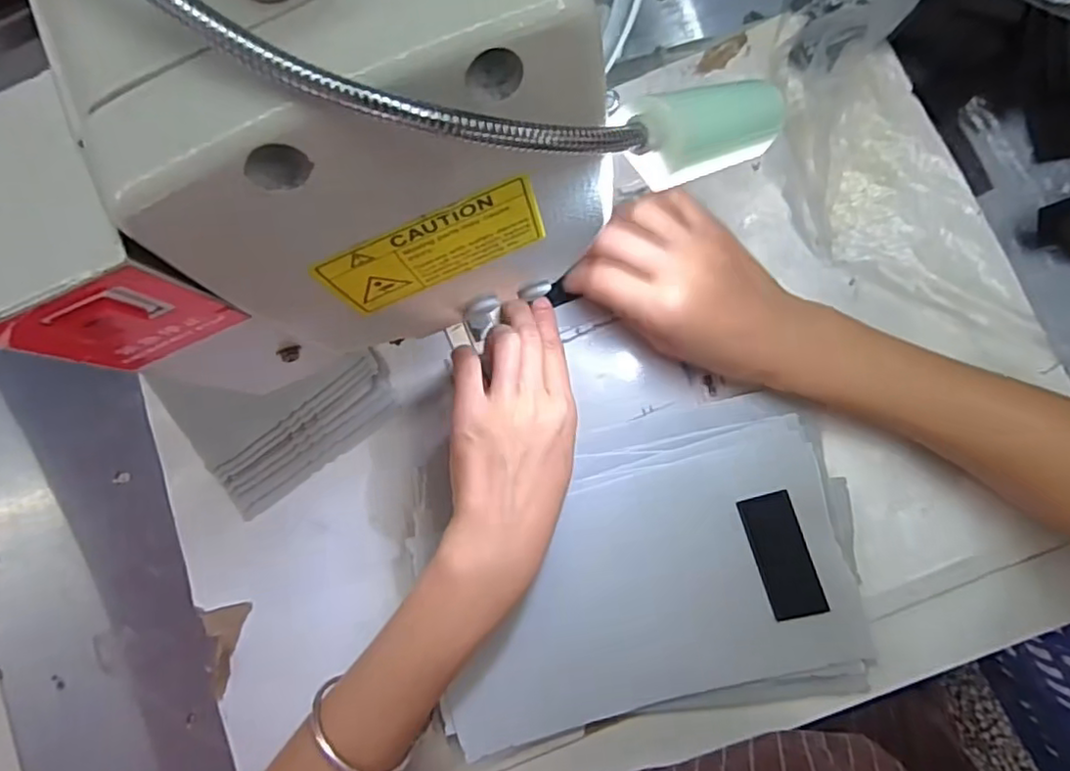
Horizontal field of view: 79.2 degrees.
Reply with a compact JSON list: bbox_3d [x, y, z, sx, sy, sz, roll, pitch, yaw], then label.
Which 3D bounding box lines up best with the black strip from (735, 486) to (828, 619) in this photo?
[{"bbox_3d":[0.121,0.083,0.316,0.025,0.004,0.059,-20,82,24],"label":"black strip"}]

